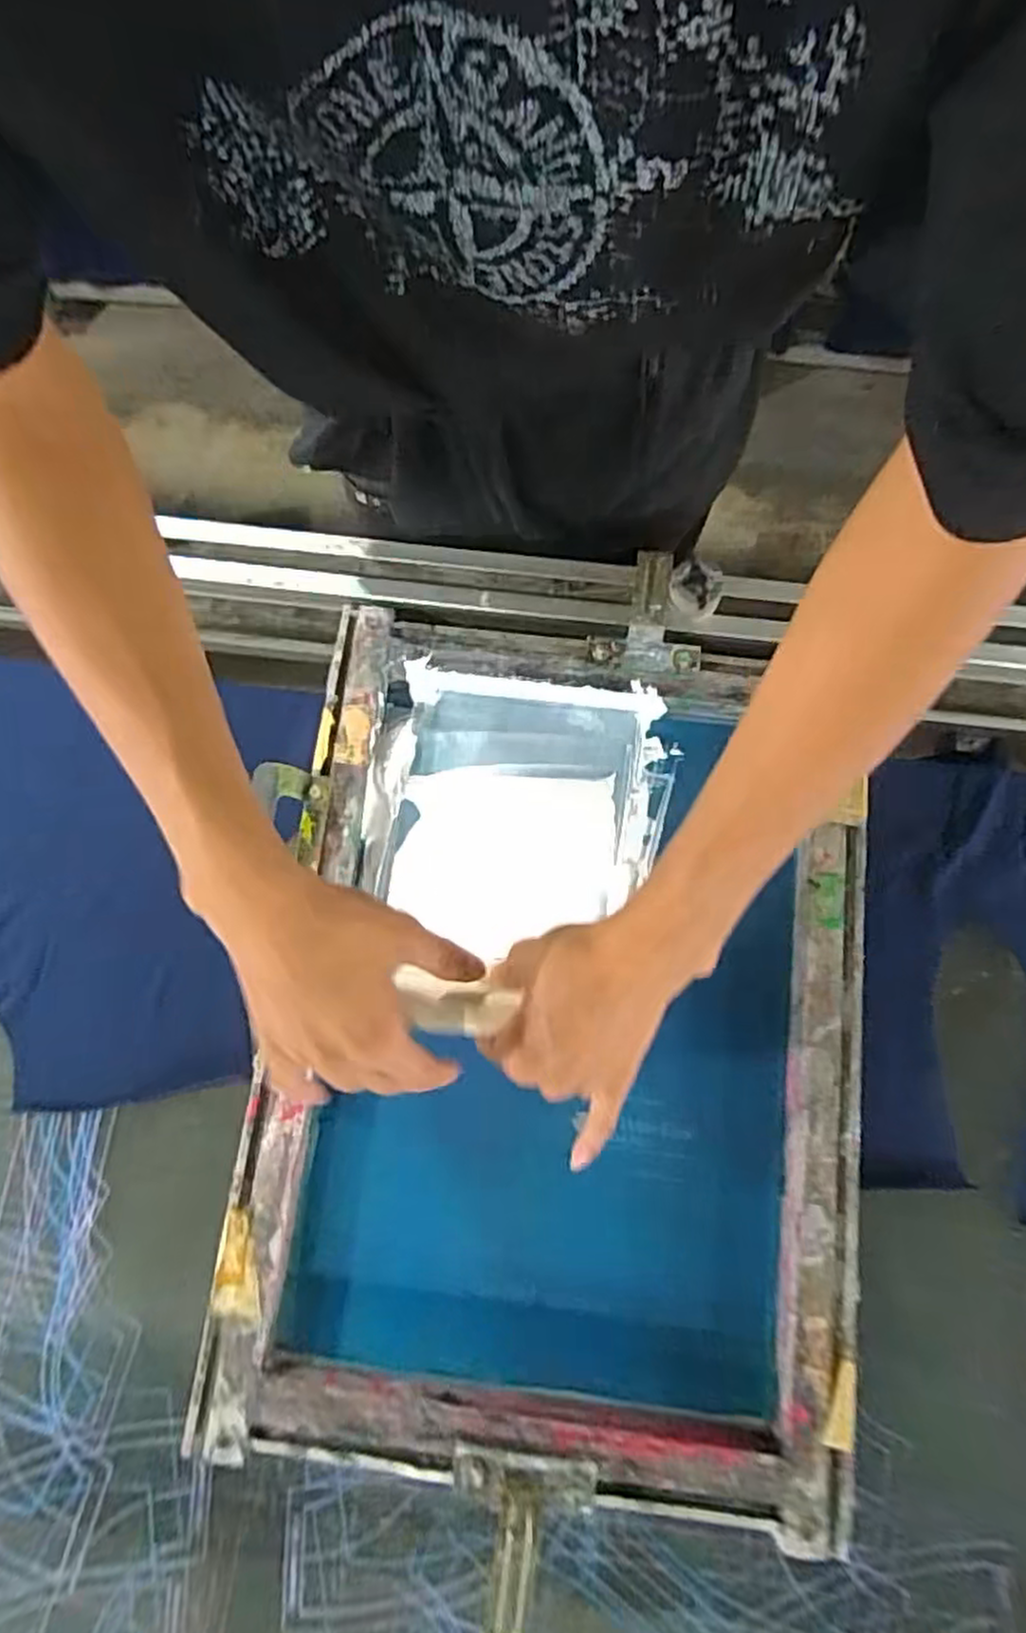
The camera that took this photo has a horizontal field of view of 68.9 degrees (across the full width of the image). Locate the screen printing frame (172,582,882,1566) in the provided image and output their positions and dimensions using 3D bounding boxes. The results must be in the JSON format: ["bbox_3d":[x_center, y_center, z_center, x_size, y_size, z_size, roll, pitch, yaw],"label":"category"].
[{"bbox_3d":[0.033,0.139,0.512,0.391,0.039,0.536,8,77,1],"label":"screen printing frame"}]

